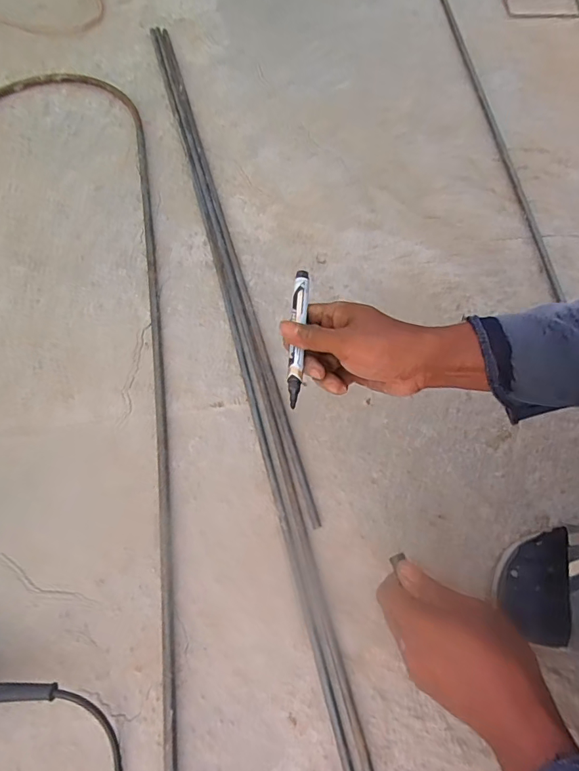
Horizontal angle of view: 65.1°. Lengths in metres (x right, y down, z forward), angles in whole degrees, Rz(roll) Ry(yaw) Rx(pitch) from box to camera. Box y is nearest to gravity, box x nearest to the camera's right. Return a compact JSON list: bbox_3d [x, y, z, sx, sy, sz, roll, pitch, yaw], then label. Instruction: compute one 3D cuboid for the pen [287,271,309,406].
[{"bbox_3d":[0.008,-0.047,0.434,0.016,0.009,0.136,5,74,2],"label":"pen"}]

